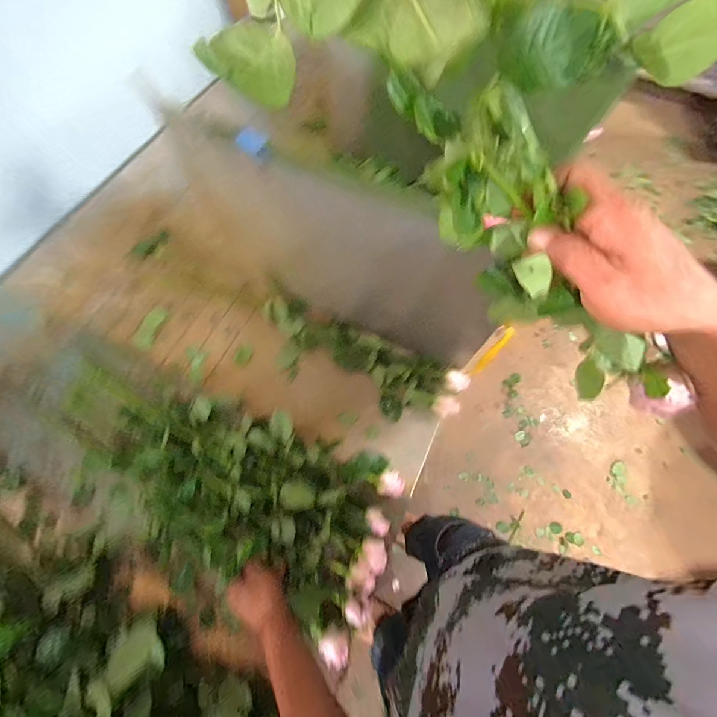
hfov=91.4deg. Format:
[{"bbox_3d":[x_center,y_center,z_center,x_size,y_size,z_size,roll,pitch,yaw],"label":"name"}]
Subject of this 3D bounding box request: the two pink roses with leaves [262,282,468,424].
[{"bbox_3d":[-0.013,0.005,0.710,0.446,0.049,0.144,23,68,9],"label":"two pink roses with leaves"}]

